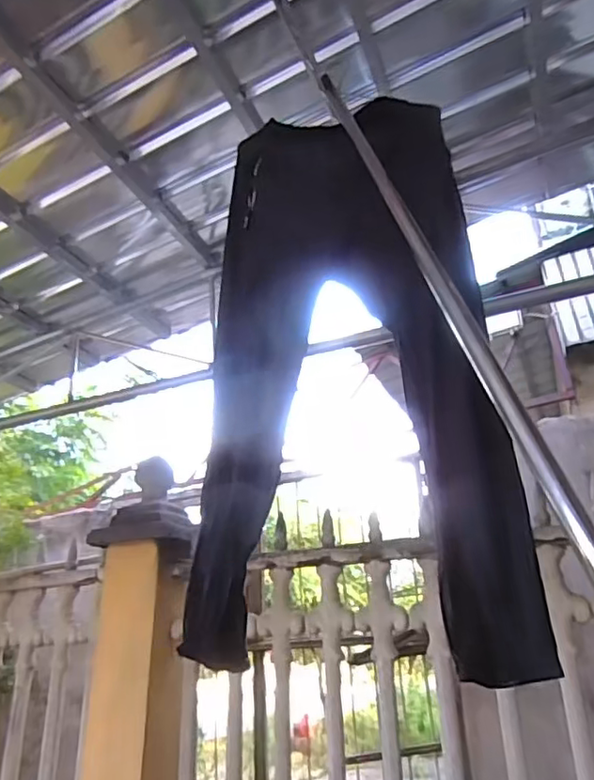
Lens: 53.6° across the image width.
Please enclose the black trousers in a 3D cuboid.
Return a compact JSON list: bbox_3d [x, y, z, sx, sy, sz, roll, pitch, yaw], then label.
[{"bbox_3d":[0.074,-0.084,0.911,0.446,0.917,0.057,-8,-25,17],"label":"black trousers"}]

